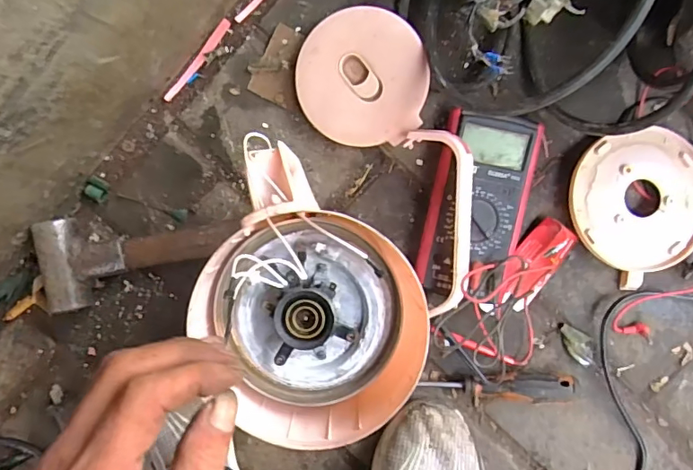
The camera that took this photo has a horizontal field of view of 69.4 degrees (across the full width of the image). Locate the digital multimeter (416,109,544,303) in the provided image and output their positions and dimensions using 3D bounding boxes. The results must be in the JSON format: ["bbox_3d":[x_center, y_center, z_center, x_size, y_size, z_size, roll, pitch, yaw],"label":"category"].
[{"bbox_3d":[0.125,-0.029,0.480,0.092,0.043,0.169,12,94,0],"label":"digital multimeter"}]

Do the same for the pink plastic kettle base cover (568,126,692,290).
[{"bbox_3d":[0.286,-0.036,0.486,0.138,0.024,0.135,-42,92,3],"label":"pink plastic kettle base cover"}]

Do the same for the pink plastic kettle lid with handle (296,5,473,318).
[{"bbox_3d":[0.047,-0.081,0.470,0.118,0.062,0.271,-27,93,3],"label":"pink plastic kettle lid with handle"}]

